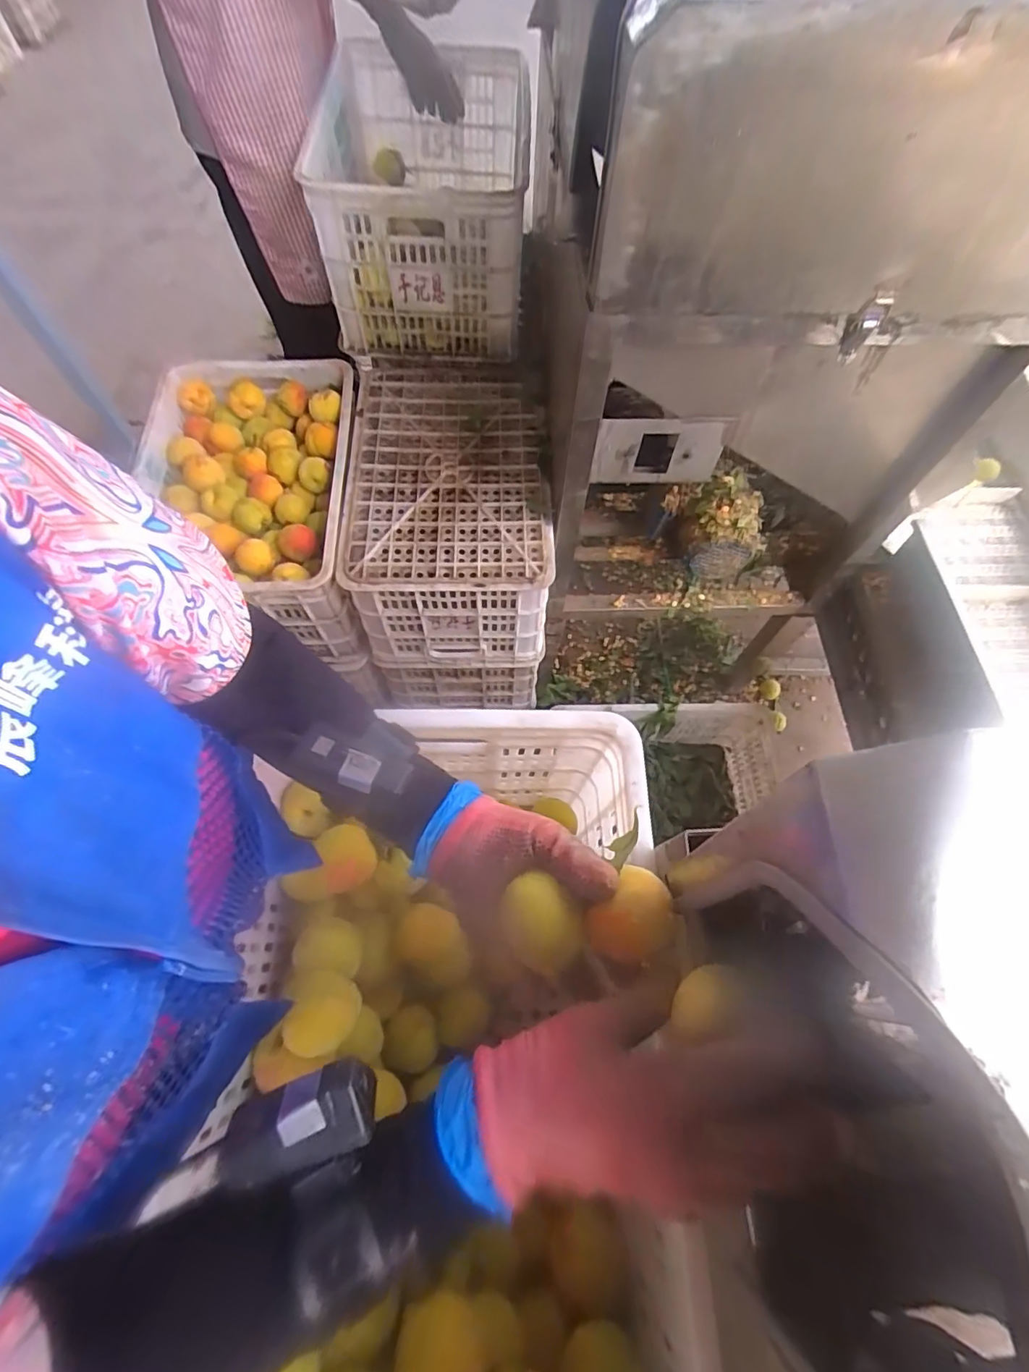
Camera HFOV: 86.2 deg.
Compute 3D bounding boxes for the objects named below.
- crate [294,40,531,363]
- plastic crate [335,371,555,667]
[{"bbox_3d":[-0.155,-0.859,0.982,0.339,0.293,0.428,0,65,-2],"label":"crate"},{"bbox_3d":[-0.119,-0.321,1.055,0.338,0.261,0.484,-2,65,-3],"label":"plastic crate"}]

